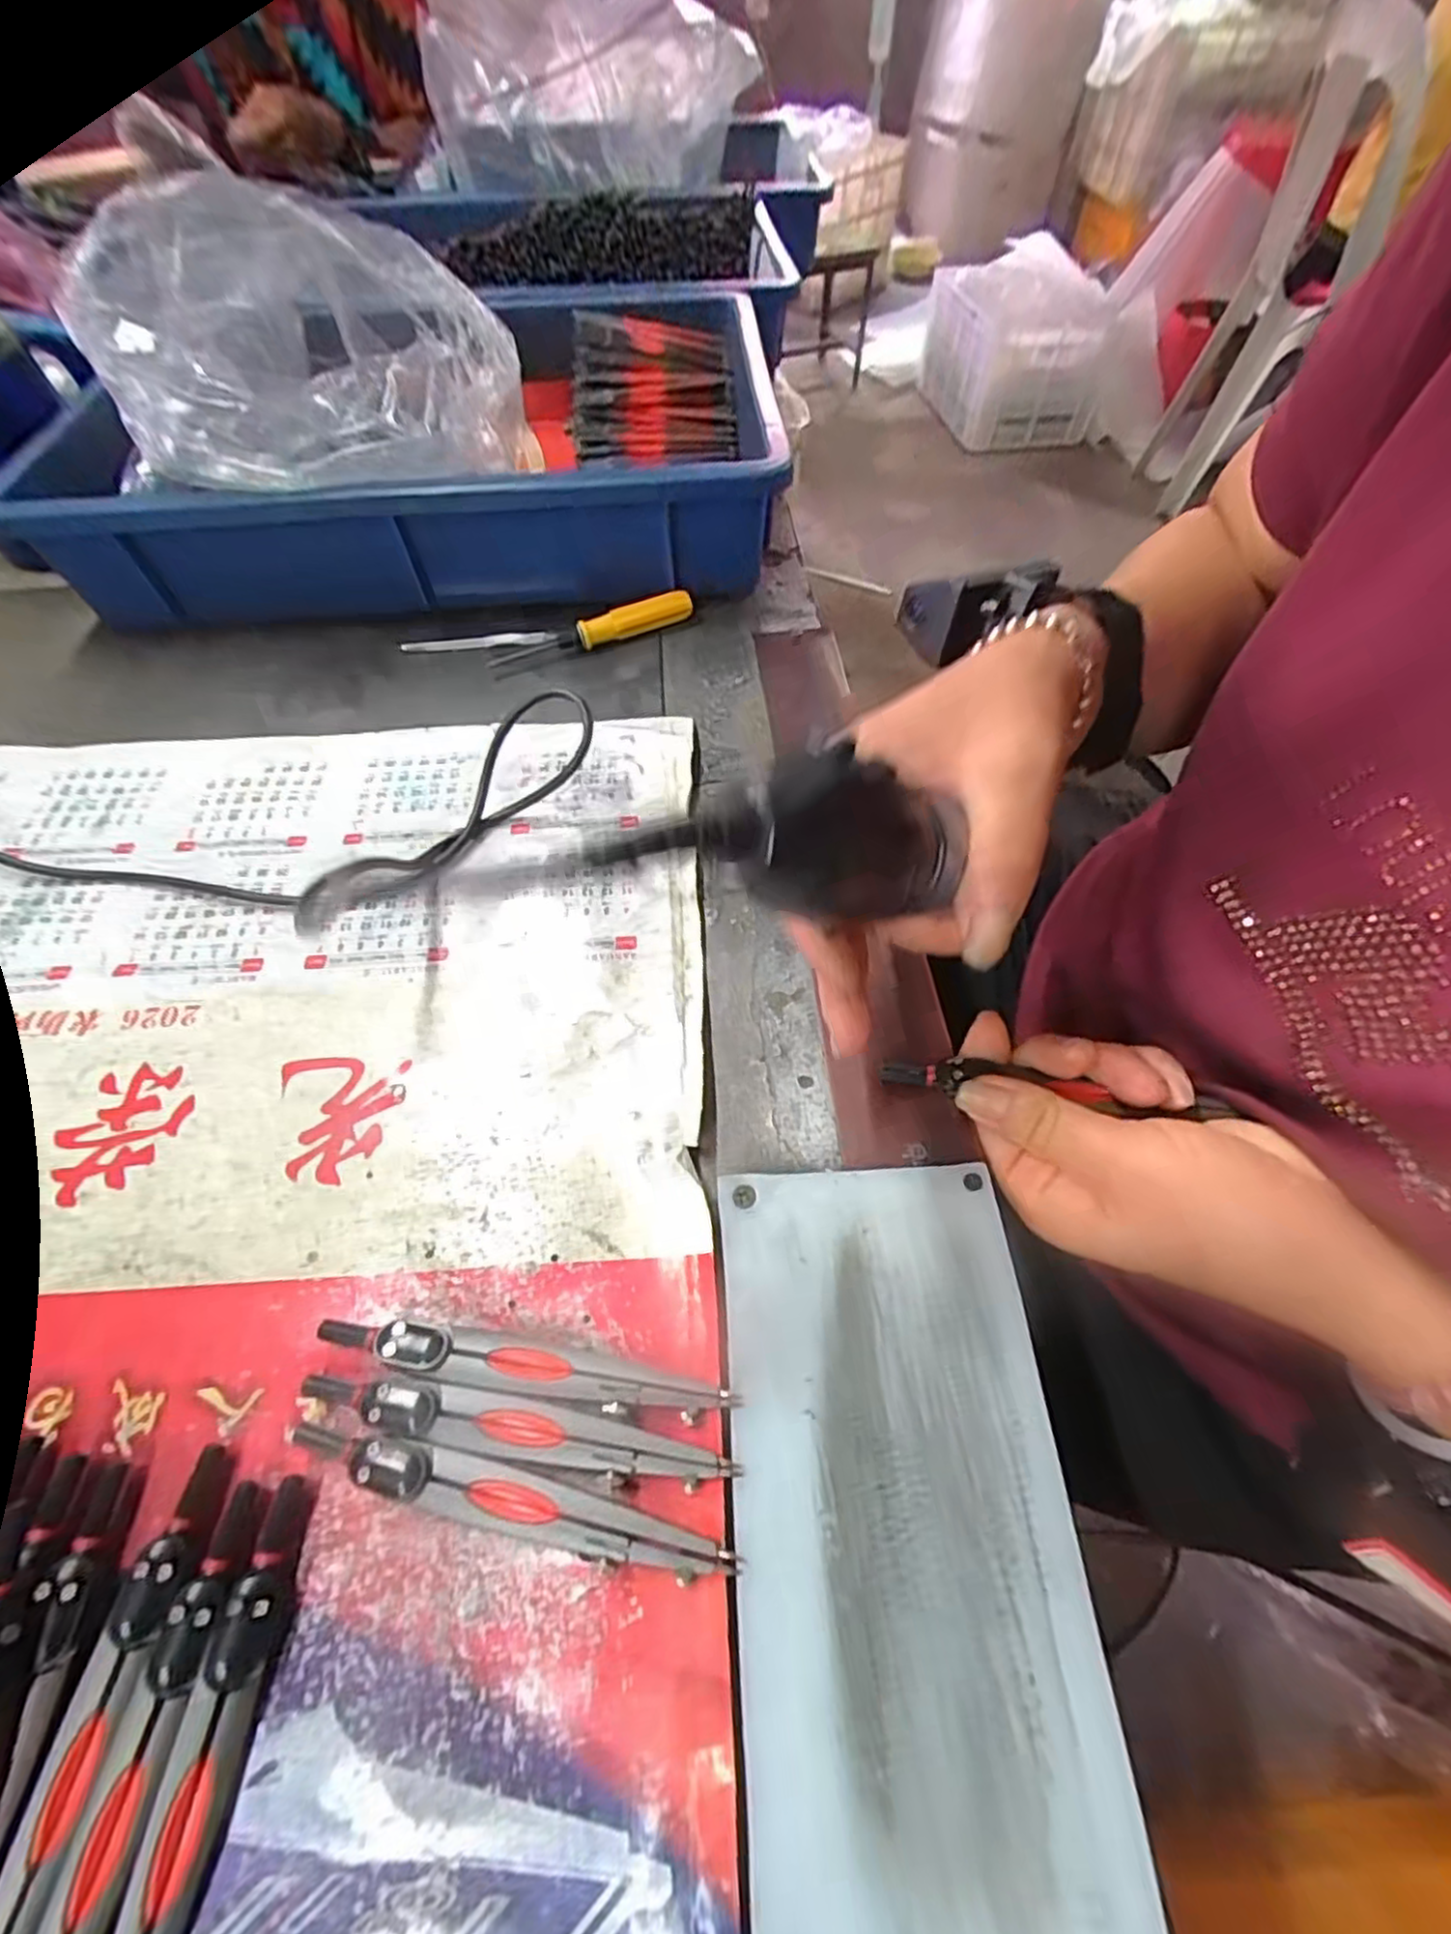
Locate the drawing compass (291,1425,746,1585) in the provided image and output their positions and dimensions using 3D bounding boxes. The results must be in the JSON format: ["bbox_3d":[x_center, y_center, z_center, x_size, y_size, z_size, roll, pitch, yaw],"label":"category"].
[{"bbox_3d":[-0.063,0.150,0.200,0.131,0.005,0.017,11,59,9],"label":"drawing compass"}]

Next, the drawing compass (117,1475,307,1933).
[{"bbox_3d":[-0.130,0.204,0.171,0.015,0.012,0.127,4,58,5],"label":"drawing compass"}]

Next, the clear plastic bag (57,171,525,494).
[{"bbox_3d":[-0.222,-0.353,0.386,0.191,0.096,0.200,-14,59,-9],"label":"clear plastic bag"}]

